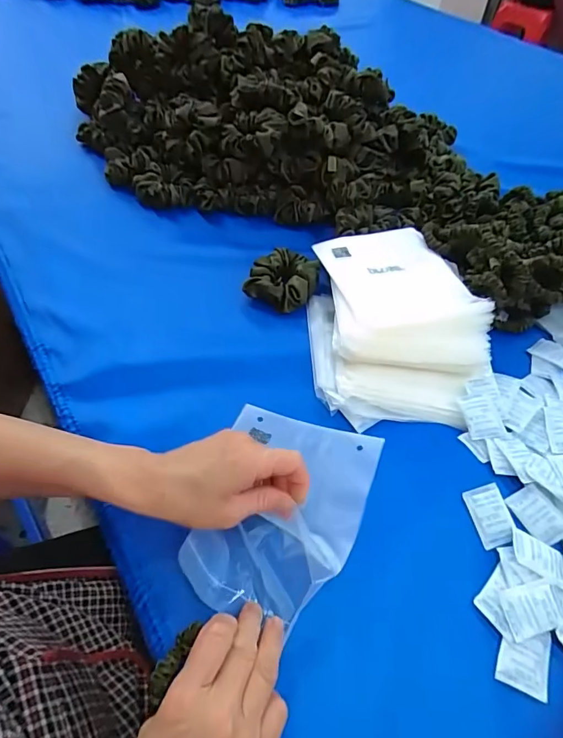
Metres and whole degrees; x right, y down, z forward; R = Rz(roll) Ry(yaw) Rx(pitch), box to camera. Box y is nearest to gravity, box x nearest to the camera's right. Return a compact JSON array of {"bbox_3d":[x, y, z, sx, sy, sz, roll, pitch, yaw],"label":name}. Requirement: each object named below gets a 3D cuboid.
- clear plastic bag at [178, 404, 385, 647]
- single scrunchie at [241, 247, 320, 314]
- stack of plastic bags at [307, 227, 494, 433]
[{"bbox_3d":[-0.002,0.110,0.359,0.127,0.031,0.167,19,53,11],"label":"clear plastic bag"},{"bbox_3d":[0.002,-0.107,0.523,0.073,0.038,0.071,21,53,12],"label":"single scrunchie"},{"bbox_3d":[0.122,-0.070,0.485,0.174,0.047,0.268,0,52,-4],"label":"stack of plastic bags"}]

